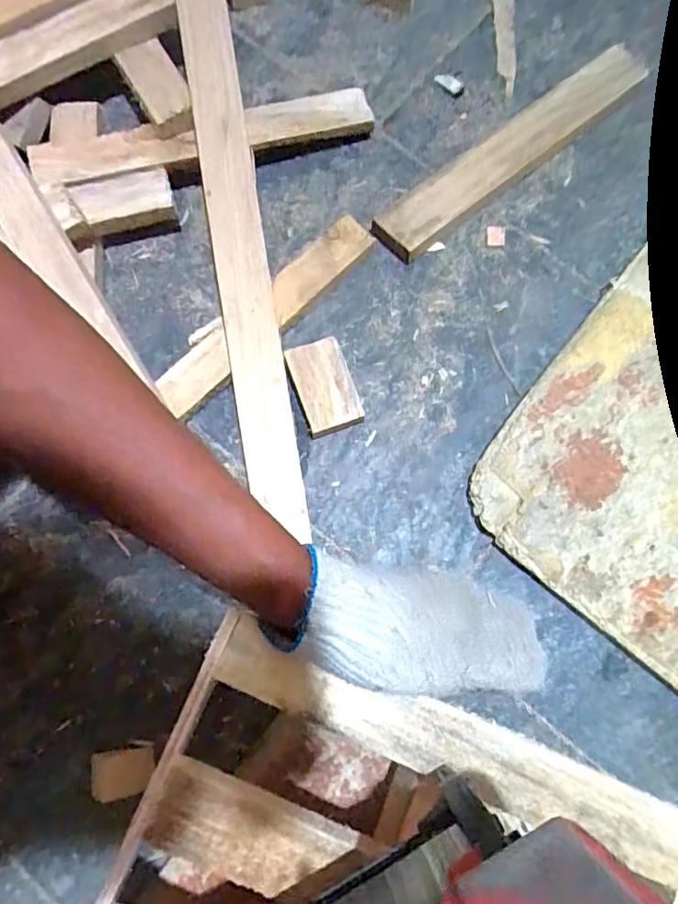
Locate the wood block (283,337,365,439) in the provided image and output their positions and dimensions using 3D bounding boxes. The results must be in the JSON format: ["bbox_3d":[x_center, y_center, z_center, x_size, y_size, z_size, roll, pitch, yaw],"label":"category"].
[{"bbox_3d":[-0.012,-0.050,0.435,0.044,0.021,0.069,-20,79,-5],"label":"wood block"}]

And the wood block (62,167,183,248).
[{"bbox_3d":[-0.170,-0.196,0.453,0.076,0.040,0.038,-11,78,-3],"label":"wood block"}]

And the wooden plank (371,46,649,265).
[{"bbox_3d":[0.146,-0.257,0.477,0.275,0.026,0.043,-39,81,-8],"label":"wooden plank"}]

